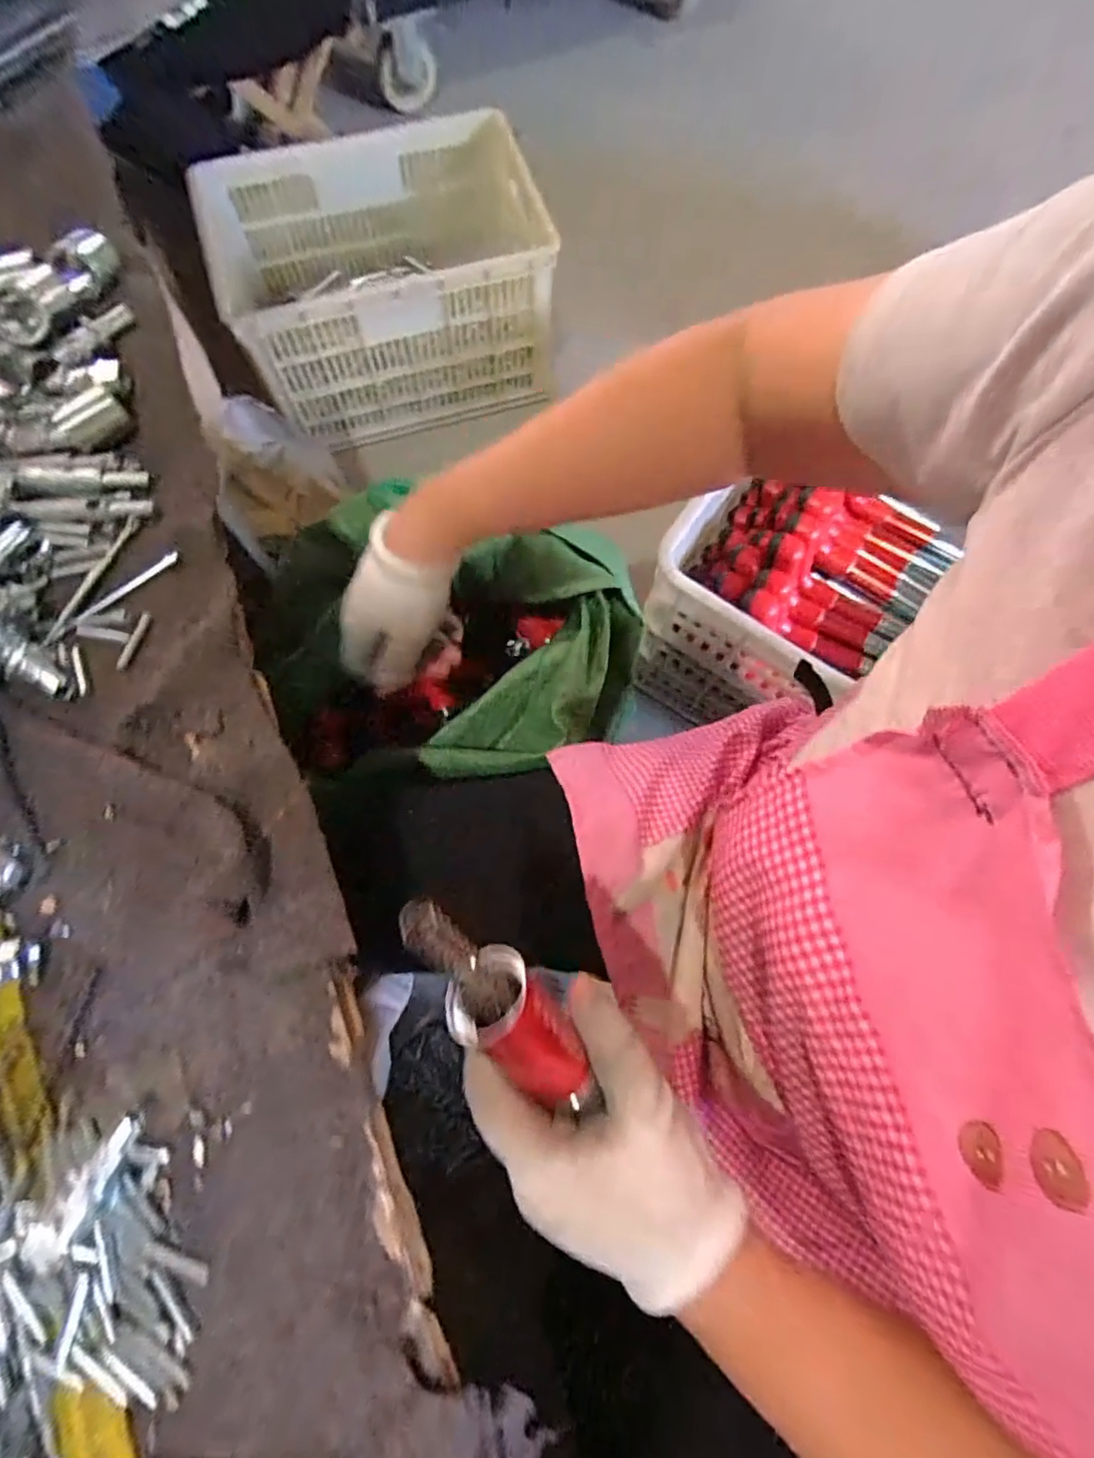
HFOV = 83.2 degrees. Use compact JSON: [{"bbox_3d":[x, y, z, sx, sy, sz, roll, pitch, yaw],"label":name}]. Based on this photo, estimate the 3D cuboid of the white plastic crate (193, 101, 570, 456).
[{"bbox_3d":[-0.263,-0.725,1.010,0.530,0.249,0.348,-15,74,-6],"label":"white plastic crate"}]

